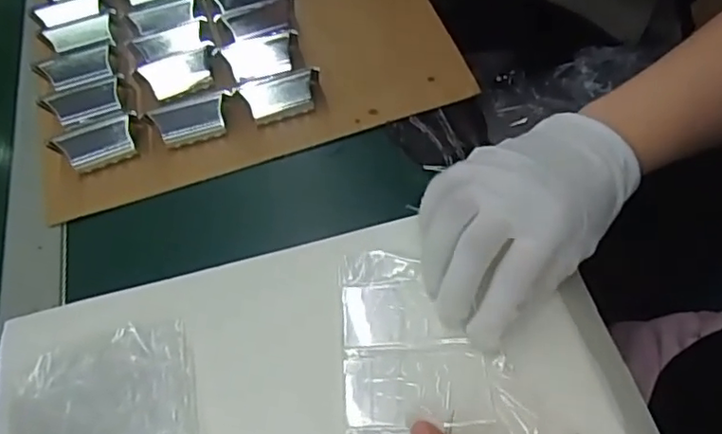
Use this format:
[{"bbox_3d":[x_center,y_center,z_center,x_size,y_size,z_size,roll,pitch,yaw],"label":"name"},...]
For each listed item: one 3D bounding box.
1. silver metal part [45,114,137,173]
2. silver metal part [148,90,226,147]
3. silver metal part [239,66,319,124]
[{"bbox_3d":[-0.193,-0.052,0.442,0.056,0.025,0.020,-18,55,-9],"label":"silver metal part"},{"bbox_3d":[-0.125,-0.070,0.446,0.052,0.030,0.012,-15,24,-2],"label":"silver metal part"},{"bbox_3d":[-0.059,-0.092,0.454,0.056,0.033,0.028,-11,54,-4],"label":"silver metal part"}]

